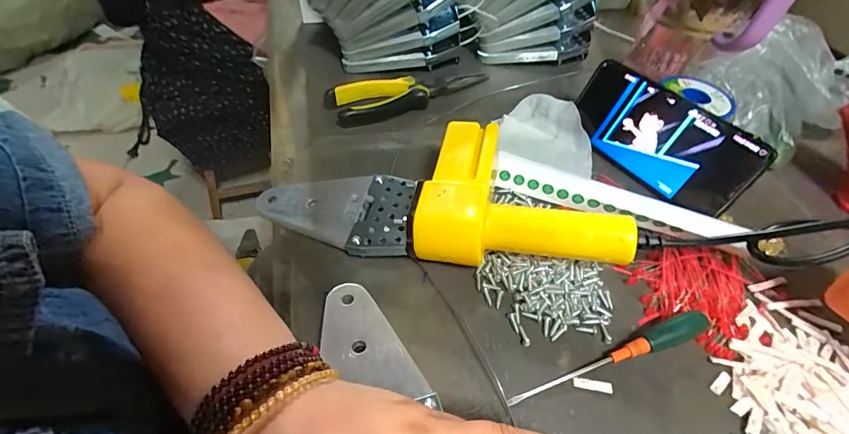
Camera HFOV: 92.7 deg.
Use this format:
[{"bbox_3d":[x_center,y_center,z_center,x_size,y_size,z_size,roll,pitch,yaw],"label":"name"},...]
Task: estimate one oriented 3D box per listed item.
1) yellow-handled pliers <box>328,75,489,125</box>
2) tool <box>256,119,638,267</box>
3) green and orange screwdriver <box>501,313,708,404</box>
[{"bbox_3d":[-0.006,-0.134,0.433,0.186,0.023,0.048,-17,52,-18],"label":"yellow-handled pliers"},{"bbox_3d":[0.005,-0.017,0.313,0.270,0.059,0.108,7,49,2],"label":"tool"},{"bbox_3d":[0.121,0.090,0.259,0.145,0.018,0.015,-15,52,-16],"label":"green and orange screwdriver"}]

